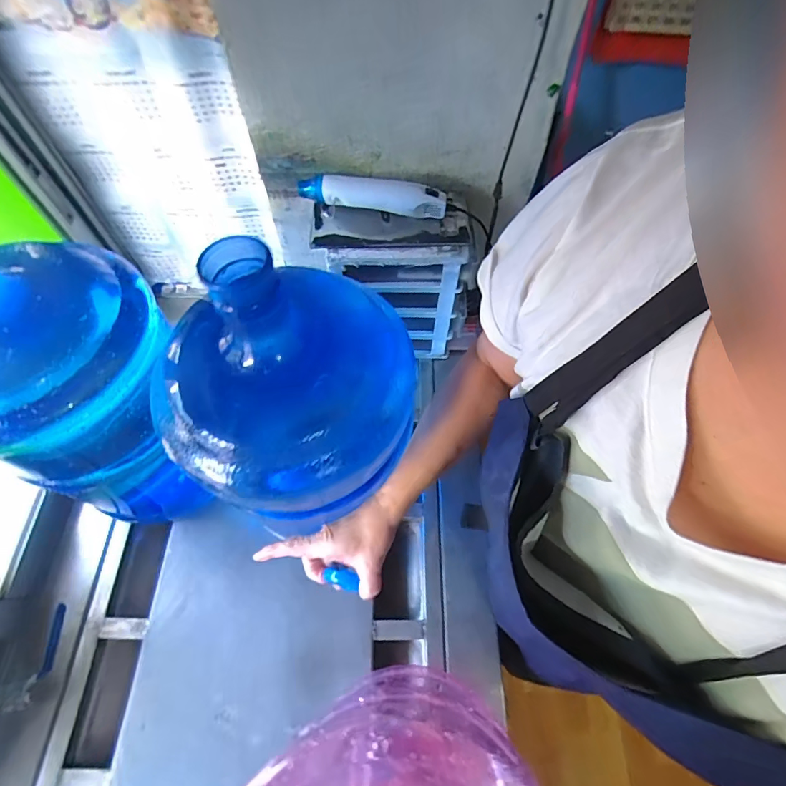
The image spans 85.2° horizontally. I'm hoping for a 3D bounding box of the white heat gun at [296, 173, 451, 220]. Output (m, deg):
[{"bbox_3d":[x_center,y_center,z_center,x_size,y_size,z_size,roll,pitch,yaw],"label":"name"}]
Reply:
[{"bbox_3d":[-0.031,-0.296,0.644,0.220,0.052,0.043,9,63,5],"label":"white heat gun"}]

